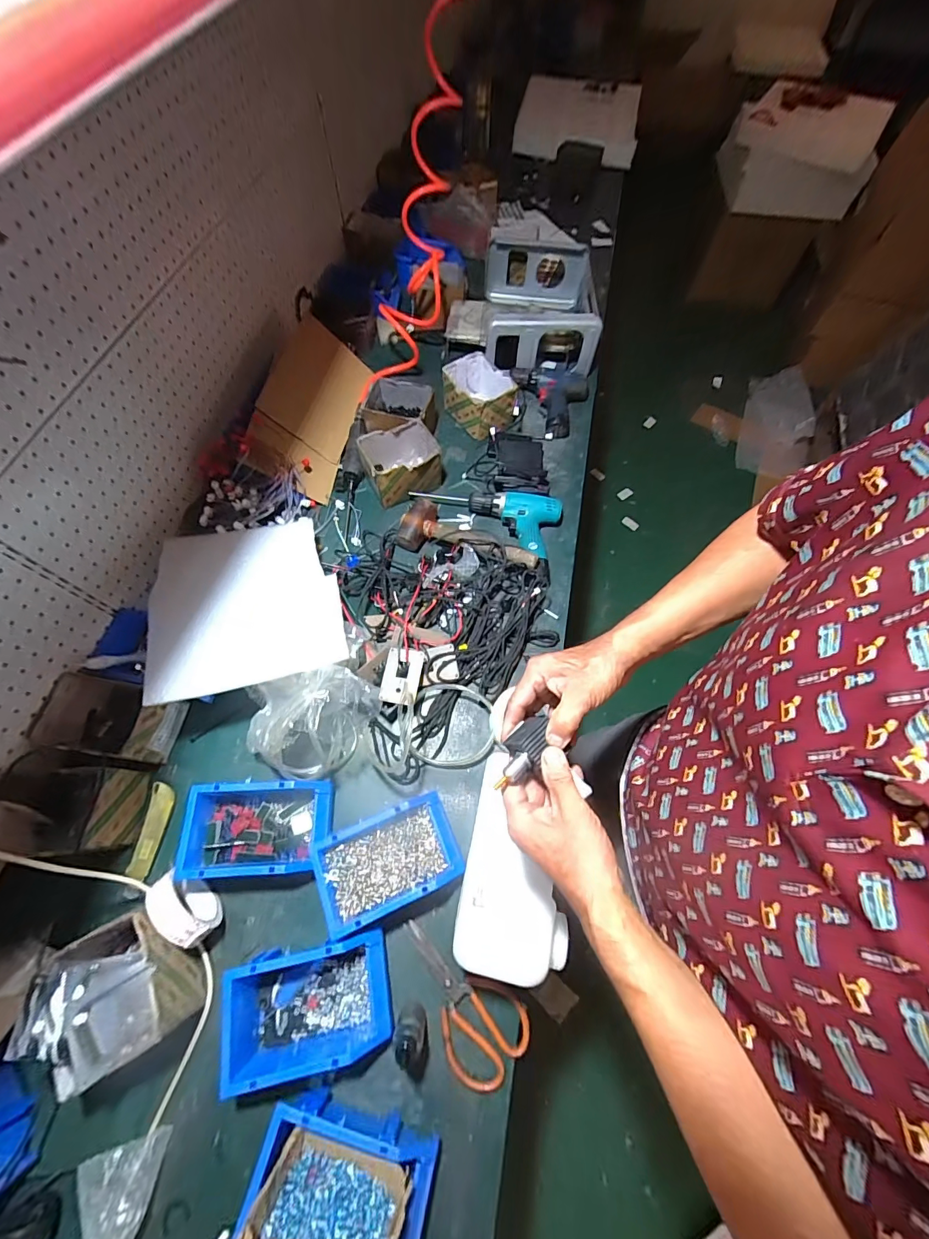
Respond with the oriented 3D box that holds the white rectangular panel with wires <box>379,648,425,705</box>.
[{"bbox_3d":[-0.101,0.091,0.695,0.059,0.018,0.087,9,66,3],"label":"white rectangular panel with wires"}]

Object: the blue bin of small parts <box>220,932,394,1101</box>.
[{"bbox_3d":[-0.192,0.471,0.527,0.189,0.084,0.118,-10,66,-5],"label":"blue bin of small parts"}]

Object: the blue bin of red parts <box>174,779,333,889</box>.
[{"bbox_3d":[-0.288,0.297,0.606,0.194,0.078,0.124,-2,65,-1],"label":"blue bin of red parts"}]

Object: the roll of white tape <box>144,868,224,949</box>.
[{"bbox_3d":[-0.359,0.372,0.555,0.041,0.083,0.092,-34,70,-15],"label":"roll of white tape"}]

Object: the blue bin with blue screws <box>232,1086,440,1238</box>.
[{"bbox_3d":[-0.128,0.604,0.445,0.183,0.128,0.112,15,66,6],"label":"blue bin with blue screws"}]

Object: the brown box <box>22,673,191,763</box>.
[{"bbox_3d":[-0.530,0.152,0.653,0.158,0.105,0.104,9,66,4],"label":"brown box"}]

